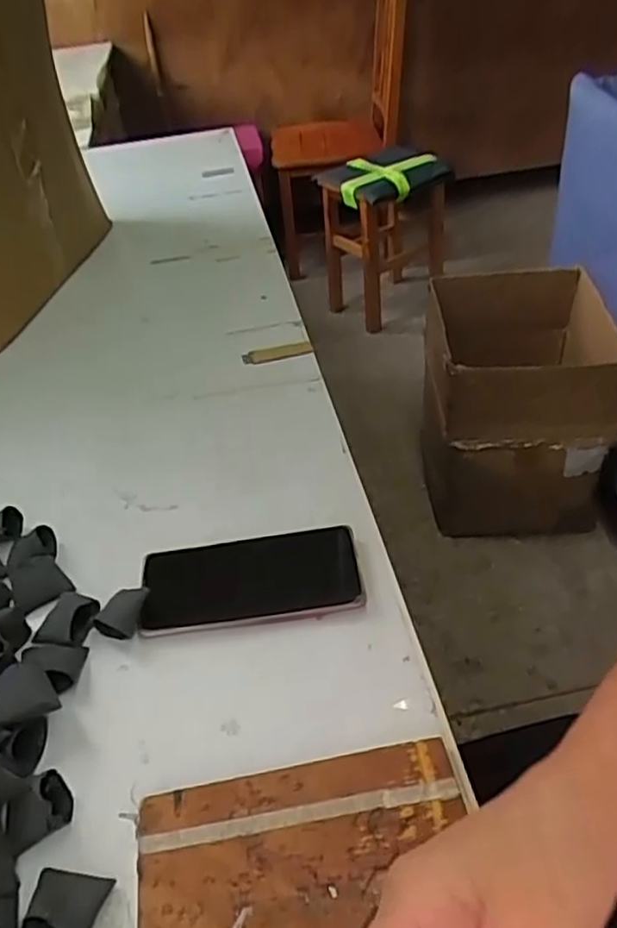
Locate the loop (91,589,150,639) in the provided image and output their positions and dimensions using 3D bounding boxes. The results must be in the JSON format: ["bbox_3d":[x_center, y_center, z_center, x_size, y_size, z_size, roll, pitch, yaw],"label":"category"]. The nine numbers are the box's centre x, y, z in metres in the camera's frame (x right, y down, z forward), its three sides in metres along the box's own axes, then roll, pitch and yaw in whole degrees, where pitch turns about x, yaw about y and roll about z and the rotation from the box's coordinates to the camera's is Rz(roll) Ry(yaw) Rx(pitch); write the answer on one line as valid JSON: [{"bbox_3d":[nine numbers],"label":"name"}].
[{"bbox_3d":[-0.132,0.106,0.488,0.030,0.026,0.033,10,44,16],"label":"loop"}]

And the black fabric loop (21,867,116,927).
[{"bbox_3d":[-0.126,0.225,0.349,0.038,0.022,0.037,2,42,9],"label":"black fabric loop"}]

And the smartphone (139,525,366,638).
[{"bbox_3d":[-0.042,0.085,0.507,0.160,0.011,0.079,-6,40,-1],"label":"smartphone"}]

